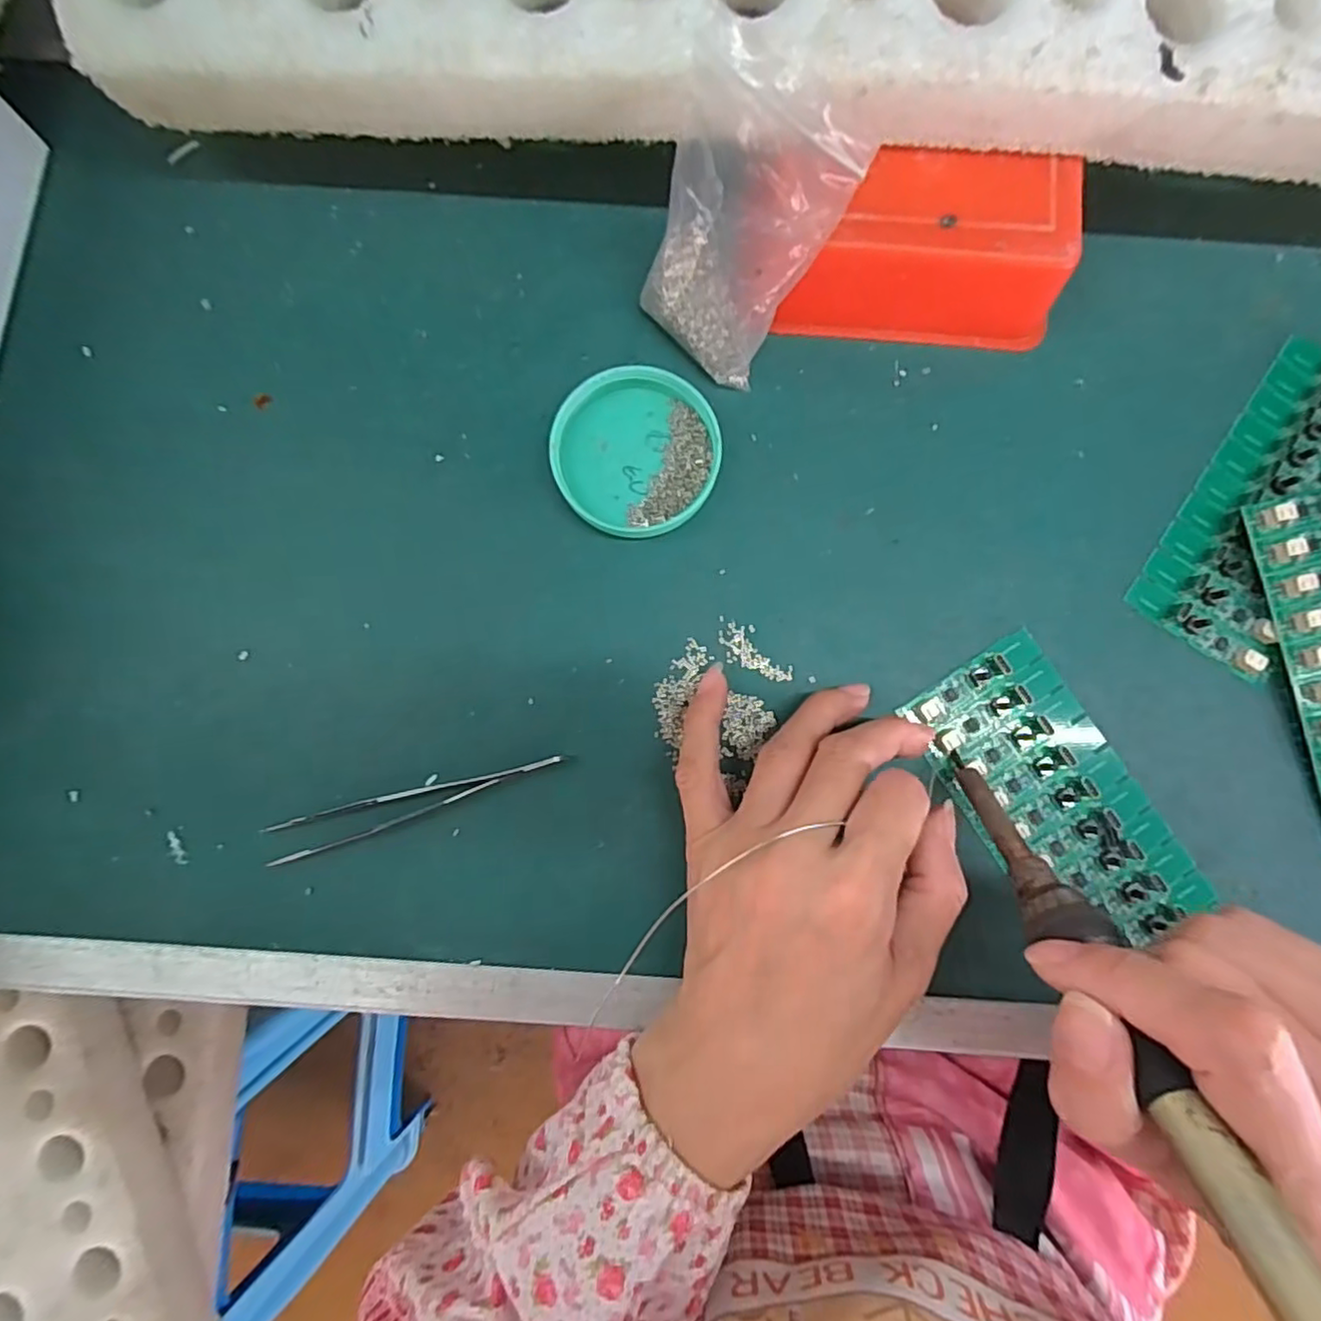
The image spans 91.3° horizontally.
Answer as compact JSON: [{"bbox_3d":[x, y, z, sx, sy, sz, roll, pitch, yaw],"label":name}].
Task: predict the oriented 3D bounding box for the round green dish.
[{"bbox_3d":[-0.010,-0.084,0.262,0.064,0.013,0.064,0,85,1],"label":"round green dish"}]

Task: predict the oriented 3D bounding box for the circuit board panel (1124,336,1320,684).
[{"bbox_3d":[0.251,-0.064,0.262,0.059,0.008,0.135,35,86,3],"label":"circuit board panel"}]

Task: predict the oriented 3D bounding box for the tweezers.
[{"bbox_3d":[-0.094,0.055,0.248,0.114,0.010,0.014,-16,85,-1],"label":"tweezers"}]

